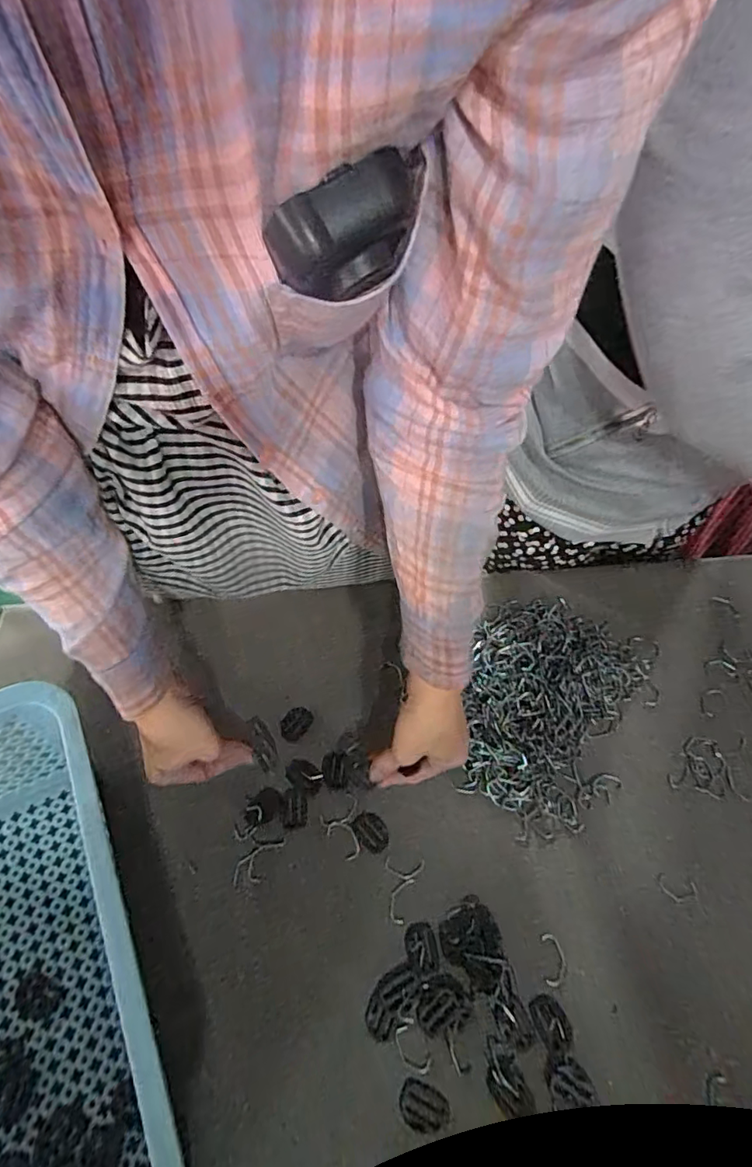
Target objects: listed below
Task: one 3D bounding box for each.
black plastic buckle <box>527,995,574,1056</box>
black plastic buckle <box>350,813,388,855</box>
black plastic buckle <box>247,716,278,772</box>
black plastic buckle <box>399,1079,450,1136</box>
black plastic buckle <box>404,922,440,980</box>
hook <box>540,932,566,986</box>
[{"bbox_3d":[0.134,0.337,0.415,0.026,0.004,0.036,-12,58,-10],"label":"black plastic buckle"},{"bbox_3d":[-0.004,0.222,0.484,0.026,0.004,0.035,-36,65,-23],"label":"black plastic buckle"},{"bbox_3d":[-0.108,0.154,0.521,0.021,0.006,0.055,-20,61,-15],"label":"black plastic buckle"},{"bbox_3d":[0.034,0.373,0.386,0.034,0.004,0.025,14,57,7],"label":"black plastic buckle"},{"bbox_3d":[0.037,0.296,0.438,0.025,0.004,0.038,-9,57,-8],"label":"black plastic buckle"},{"bbox_3d":[0.144,0.304,0.439,0.018,0.004,0.035,3,57,0],"label":"hook"}]

